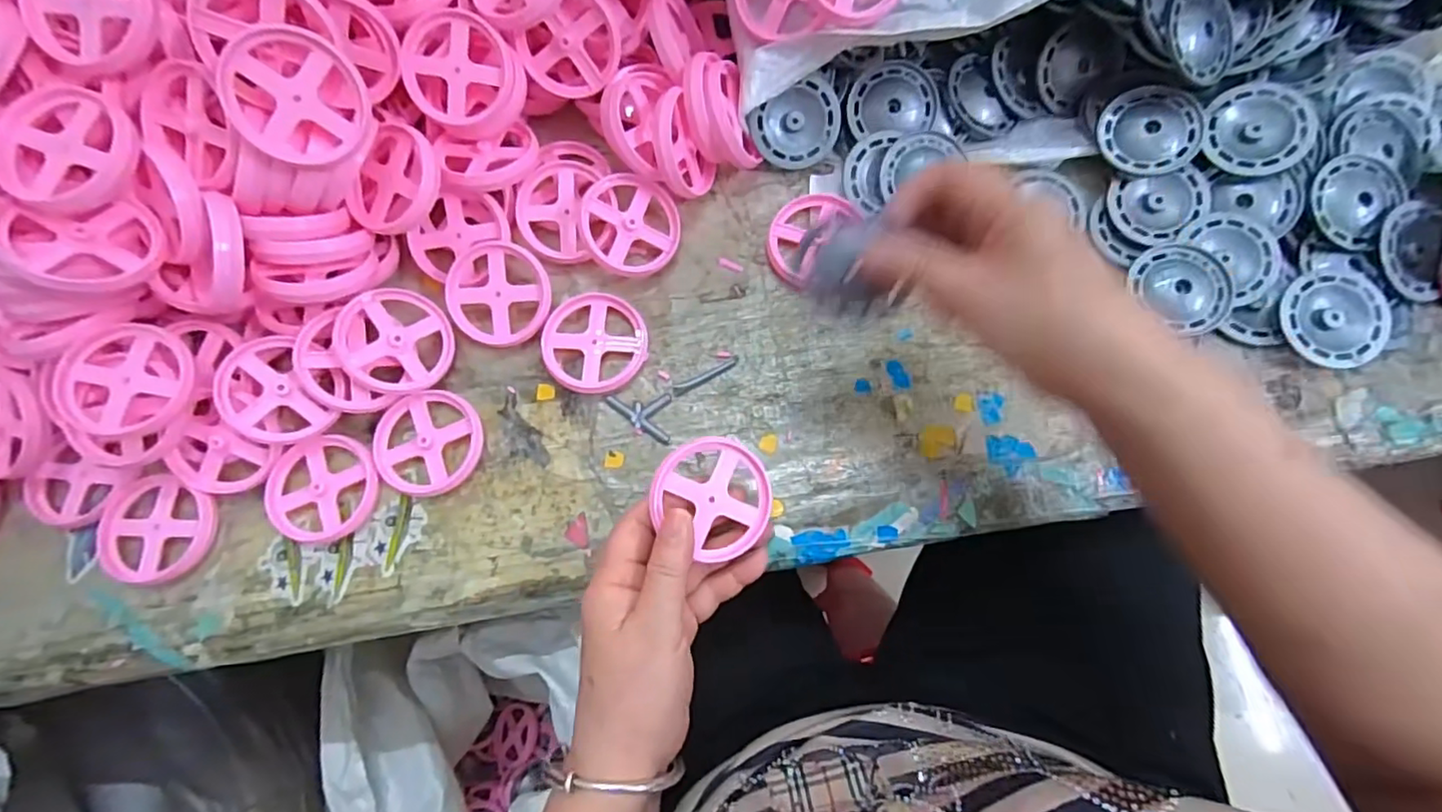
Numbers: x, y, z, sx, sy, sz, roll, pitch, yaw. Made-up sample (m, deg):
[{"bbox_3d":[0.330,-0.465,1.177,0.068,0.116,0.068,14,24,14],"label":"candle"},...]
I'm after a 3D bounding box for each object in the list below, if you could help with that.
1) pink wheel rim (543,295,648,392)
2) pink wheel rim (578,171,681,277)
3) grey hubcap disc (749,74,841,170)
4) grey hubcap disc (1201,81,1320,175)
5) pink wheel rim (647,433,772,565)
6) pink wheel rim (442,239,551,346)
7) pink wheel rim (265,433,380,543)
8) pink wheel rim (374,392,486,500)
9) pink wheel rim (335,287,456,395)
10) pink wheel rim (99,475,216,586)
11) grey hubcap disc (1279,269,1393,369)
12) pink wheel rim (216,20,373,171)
[{"bbox_3d":[-0.081,-0.041,0.381,0.066,0.010,0.062,-1,76,3],"label":"pink wheel rim"},{"bbox_3d":[-0.058,-0.114,0.383,0.064,0.009,0.060,0,89,-16],"label":"pink wheel rim"},{"bbox_3d":[0.051,-0.182,0.398,0.058,0.004,0.047,-26,105,8],"label":"grey hubcap disc"},{"bbox_3d":[0.321,-0.165,0.361,0.054,0.012,0.056,0,83,3],"label":"grey hubcap disc"},{"bbox_3d":[-0.004,0.048,0.318,0.062,0.005,0.062,-4,89,-15],"label":"pink wheel rim"},{"bbox_3d":[-0.142,-0.071,0.380,0.067,0.016,0.062,18,78,8],"label":"pink wheel rim"},{"bbox_3d":[-0.241,0.049,0.365,0.063,0.008,0.061,-1,76,3],"label":"pink wheel rim"},{"bbox_3d":[-0.178,0.022,0.368,0.063,0.007,0.063,-1,76,3],"label":"pink wheel rim"},{"bbox_3d":[-0.198,-0.039,0.370,0.063,0.007,0.062,0,90,-27],"label":"pink wheel rim"},{"bbox_3d":[-0.340,0.074,0.365,0.063,0.007,0.063,0,83,3],"label":"pink wheel rim"},{"bbox_3d":[0.352,-0.050,0.347,0.056,0.010,0.056,-1,76,3],"label":"grey hubcap disc"},{"bbox_3d":[-0.216,-0.156,0.310,0.063,0.010,0.064,14,108,-27],"label":"pink wheel rim"}]

